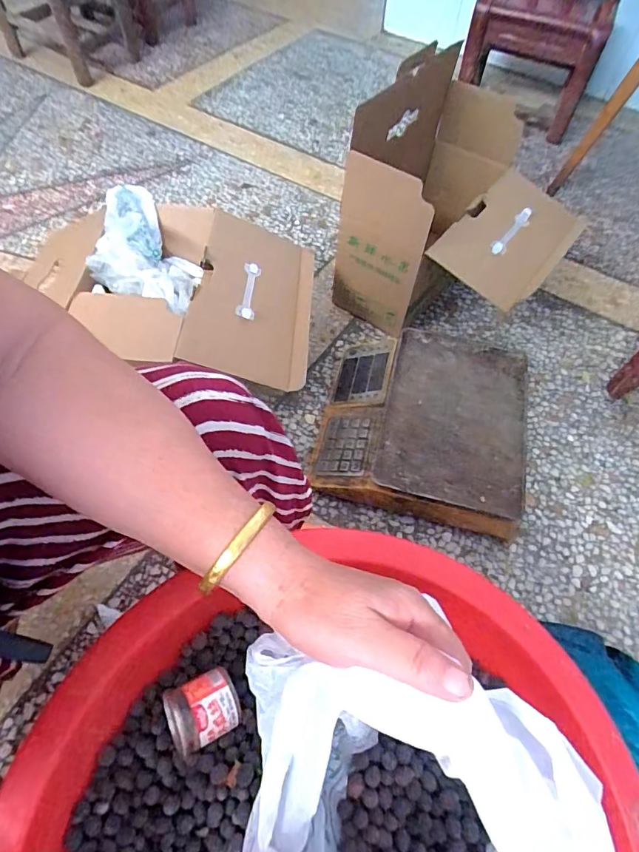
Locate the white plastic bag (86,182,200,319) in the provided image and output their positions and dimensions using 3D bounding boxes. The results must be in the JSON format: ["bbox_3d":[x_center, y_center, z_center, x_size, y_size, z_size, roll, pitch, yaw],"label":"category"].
[{"bbox_3d":[-0.300,-0.310,0.825,0.165,0.099,0.281,2,58,-2],"label":"white plastic bag"}]

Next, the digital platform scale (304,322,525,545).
[{"bbox_3d":[0.177,-0.005,0.809,0.325,0.114,0.326,13,60,3],"label":"digital platform scale"}]

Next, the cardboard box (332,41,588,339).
[{"bbox_3d":[0.303,-0.456,0.919,0.396,0.415,0.454,32,63,13],"label":"cardboard box"}]

